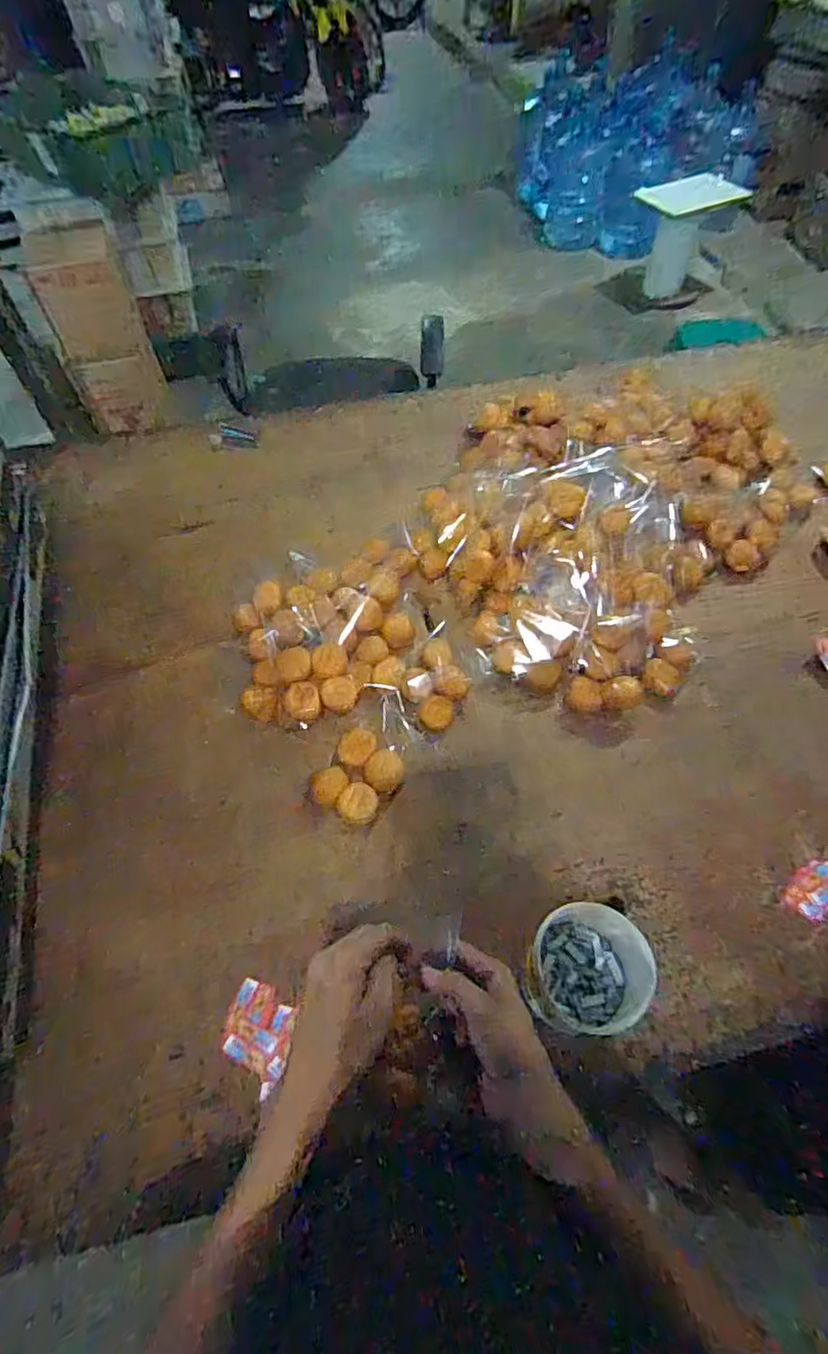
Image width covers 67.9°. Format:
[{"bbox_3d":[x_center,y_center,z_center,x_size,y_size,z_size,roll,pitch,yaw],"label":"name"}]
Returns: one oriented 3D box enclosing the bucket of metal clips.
[{"bbox_3d":[0.177,0.294,0.633,0.100,0.130,0.121,3,58,3],"label":"bucket of metal clips"}]

